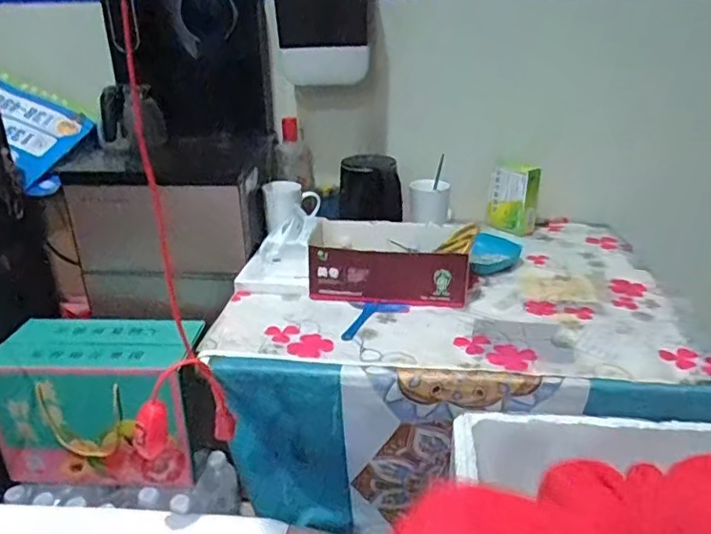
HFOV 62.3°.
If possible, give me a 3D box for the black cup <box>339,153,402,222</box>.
[{"bbox_3d":[0.028,-0.164,1.149,0.120,0.106,0.111,0,24,0],"label":"black cup"}]

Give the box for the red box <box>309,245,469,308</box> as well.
[{"bbox_3d":[0.049,0.018,0.948,0.250,0.090,0.034,1,24,4],"label":"red box"}]

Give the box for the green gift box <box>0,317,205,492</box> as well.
[{"bbox_3d":[-0.435,0.236,1.028,0.321,0.236,0.160,2,25,5],"label":"green gift box"}]

